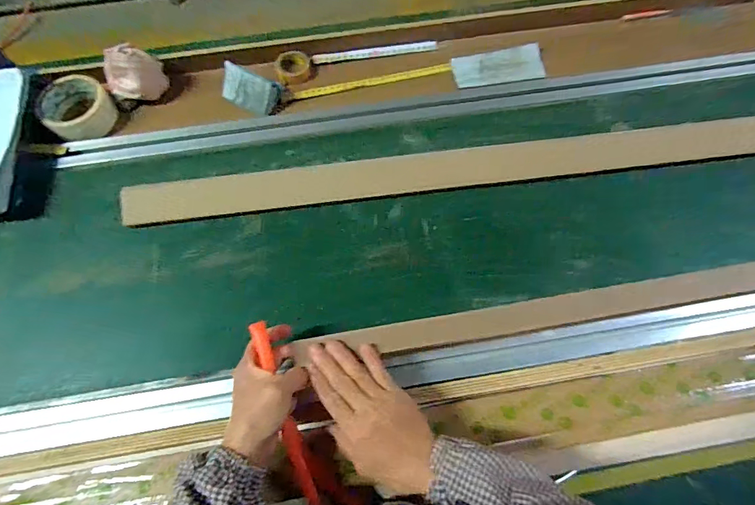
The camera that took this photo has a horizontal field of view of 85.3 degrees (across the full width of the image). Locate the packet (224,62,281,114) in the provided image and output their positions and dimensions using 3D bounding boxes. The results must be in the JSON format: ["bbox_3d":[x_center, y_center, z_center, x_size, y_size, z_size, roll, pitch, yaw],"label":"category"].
[{"bbox_3d":[-0.187,-0.243,0.600,0.084,0.044,0.046,22,70,8],"label":"packet"}]

